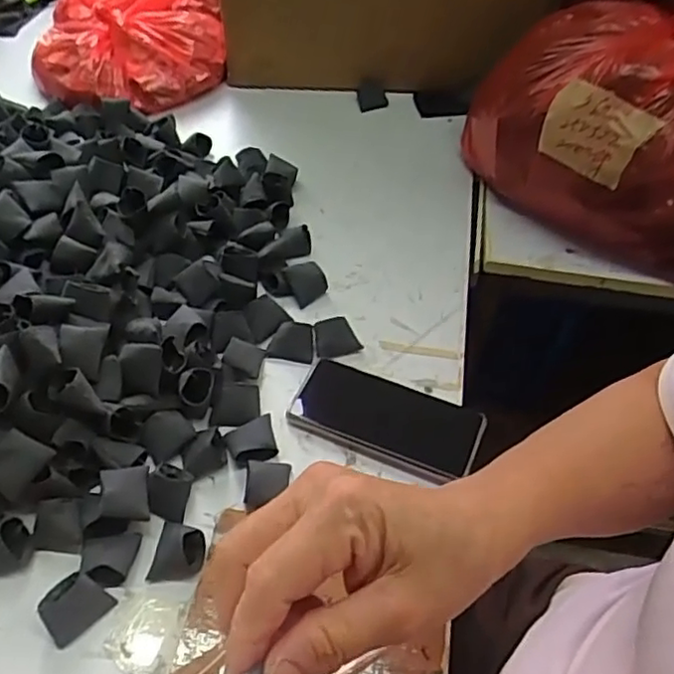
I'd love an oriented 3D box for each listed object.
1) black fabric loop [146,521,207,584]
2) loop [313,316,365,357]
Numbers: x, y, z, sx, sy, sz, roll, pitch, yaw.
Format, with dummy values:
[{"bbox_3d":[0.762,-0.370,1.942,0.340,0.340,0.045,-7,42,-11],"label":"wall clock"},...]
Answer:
[{"bbox_3d":[-0.117,0.159,0.475,0.035,0.028,0.041,11,50,7],"label":"black fabric loop"},{"bbox_3d":[0.000,0.001,0.617,0.043,0.023,0.031,-11,51,-11],"label":"loop"}]

